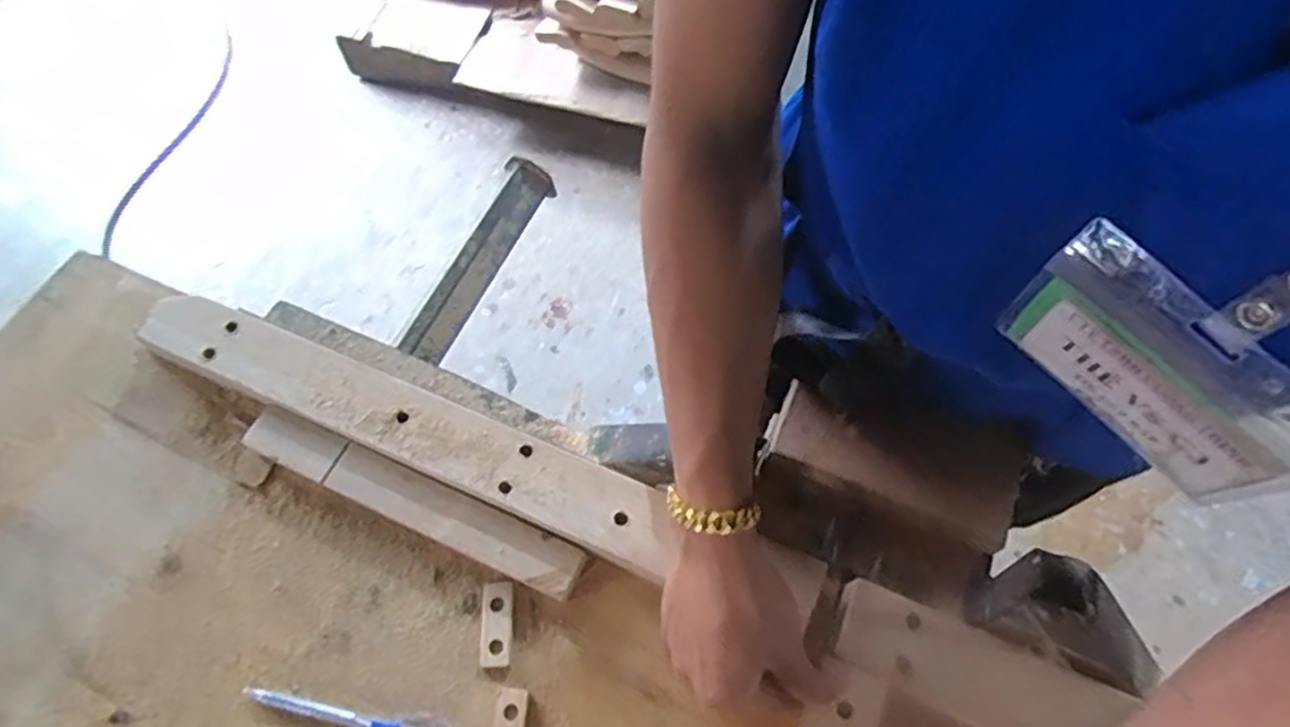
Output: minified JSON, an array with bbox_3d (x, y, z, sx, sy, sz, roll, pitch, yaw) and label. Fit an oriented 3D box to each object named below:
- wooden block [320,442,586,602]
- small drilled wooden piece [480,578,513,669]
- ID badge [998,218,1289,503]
[{"bbox_3d":[-0.128,0.104,0.461,0.183,0.027,0.034,21,70,13],"label":"wooden block"},{"bbox_3d":[-0.096,0.166,0.442,0.021,0.006,0.050,-3,66,3],"label":"small drilled wooden piece"},{"bbox_3d":[0.178,0.004,0.243,0.008,0.079,0.099,-37,69,-11],"label":"ID badge"}]

